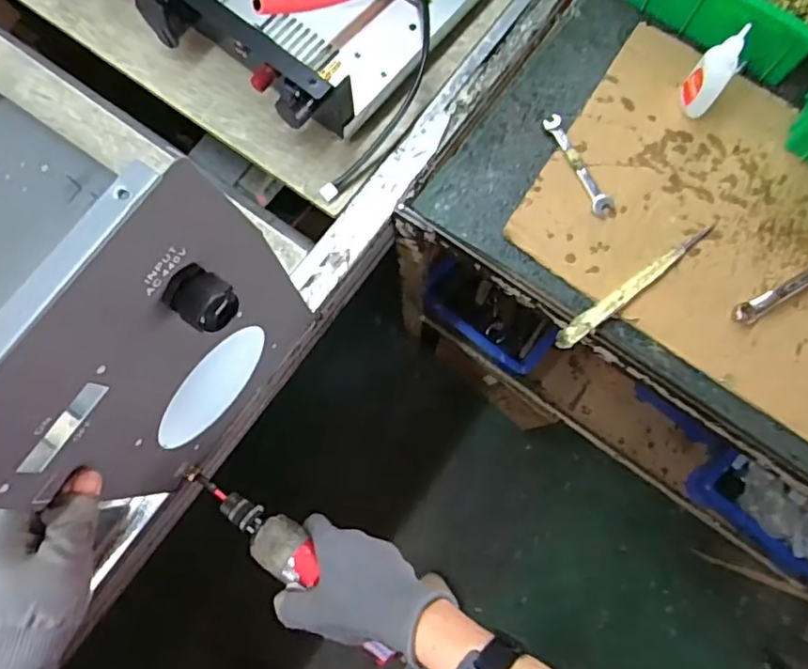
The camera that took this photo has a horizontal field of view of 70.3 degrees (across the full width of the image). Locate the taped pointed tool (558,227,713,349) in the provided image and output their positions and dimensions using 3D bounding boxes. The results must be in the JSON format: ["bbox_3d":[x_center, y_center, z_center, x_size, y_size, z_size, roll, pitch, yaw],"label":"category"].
[{"bbox_3d":[0.209,-0.044,0.514,0.184,0.018,0.016,-36,79,-7],"label":"taped pointed tool"}]

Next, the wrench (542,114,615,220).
[{"bbox_3d":[0.166,-0.164,0.547,0.020,0.008,0.112,-24,78,-5],"label":"wrench"}]

